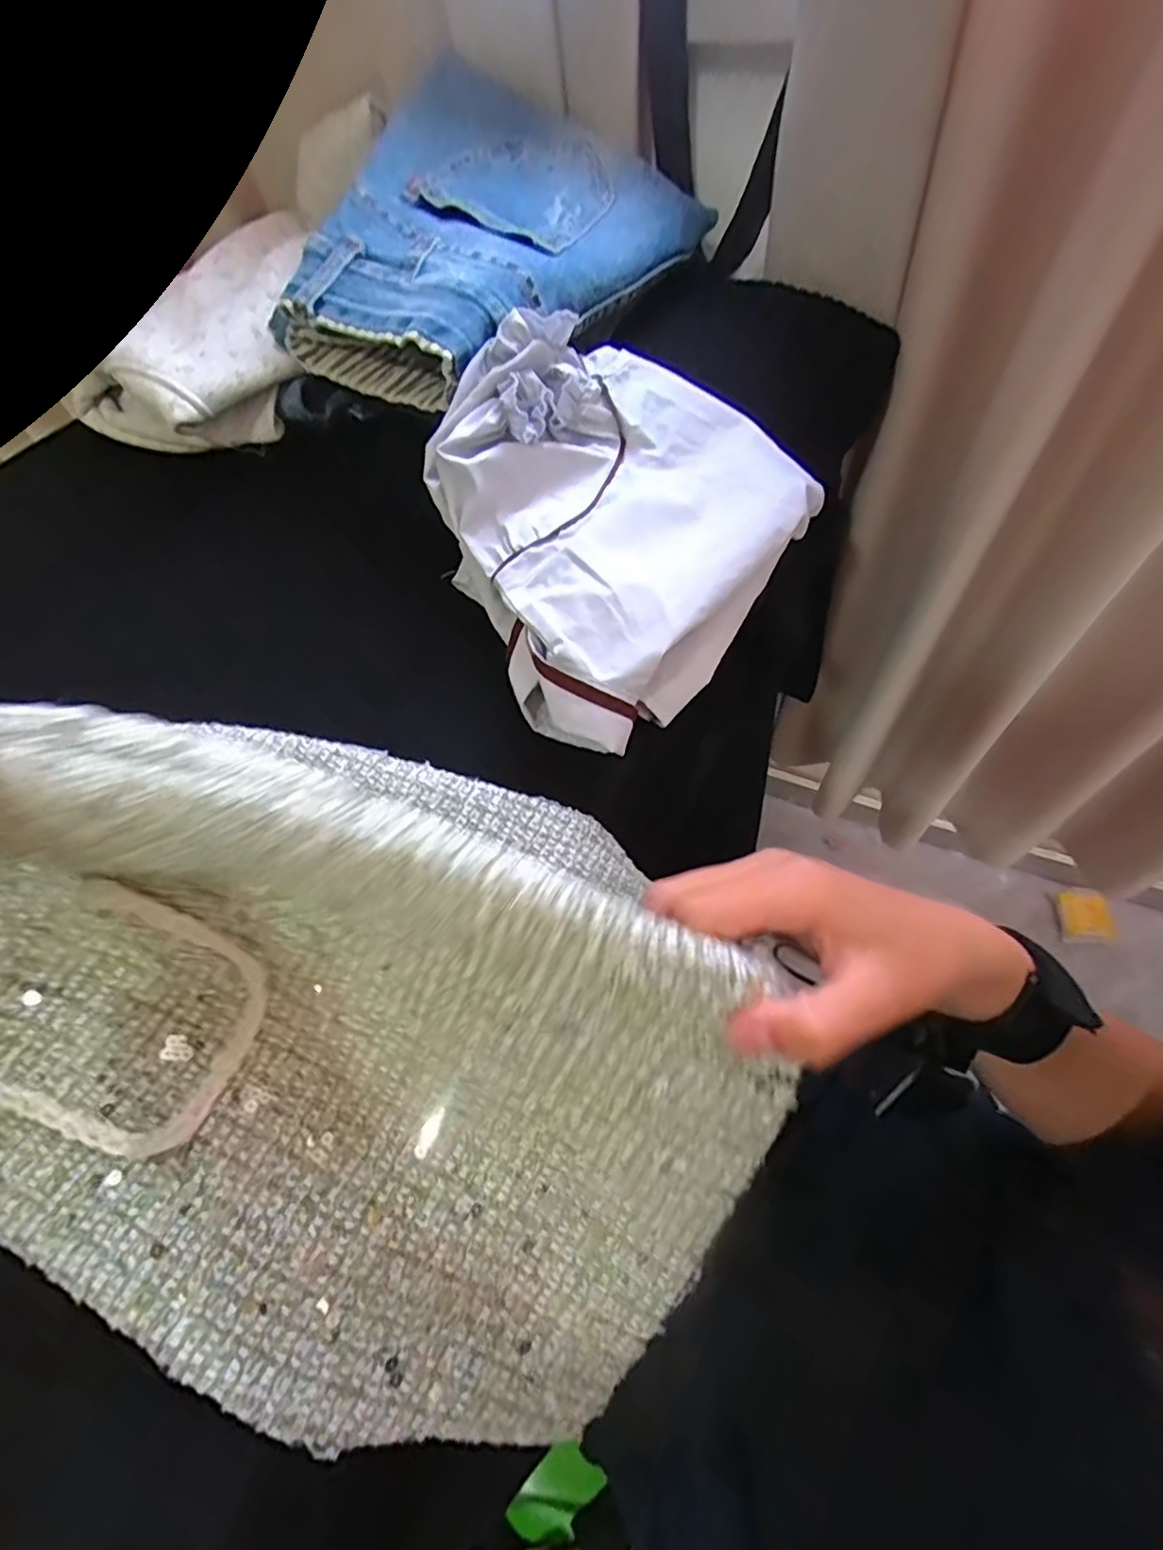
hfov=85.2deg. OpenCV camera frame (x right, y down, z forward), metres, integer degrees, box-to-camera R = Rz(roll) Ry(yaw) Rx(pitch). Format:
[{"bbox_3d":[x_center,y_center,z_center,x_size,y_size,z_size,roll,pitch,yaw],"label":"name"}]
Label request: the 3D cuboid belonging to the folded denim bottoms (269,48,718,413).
[{"bbox_3d":[-0.064,-0.377,0.456,0.219,0.076,0.284,29,69,8],"label":"folded denim bottoms"}]

